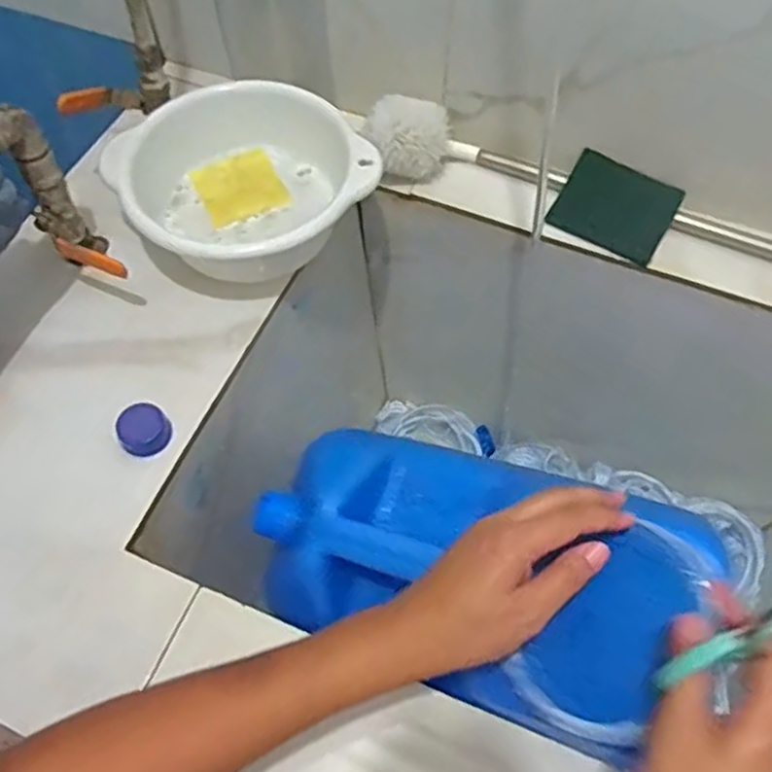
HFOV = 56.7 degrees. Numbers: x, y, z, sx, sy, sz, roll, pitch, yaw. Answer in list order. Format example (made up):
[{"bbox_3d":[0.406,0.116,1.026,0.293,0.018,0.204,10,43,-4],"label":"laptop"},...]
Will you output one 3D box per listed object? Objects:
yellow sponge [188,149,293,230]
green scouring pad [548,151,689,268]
[{"bbox_3d":[-0.137,-0.184,0.667,0.074,0.010,0.065,-26,86,-4],"label":"yellow sponge"},{"bbox_3d":[0.212,-0.165,0.662,0.101,0.006,0.077,28,91,12],"label":"green scouring pad"}]

